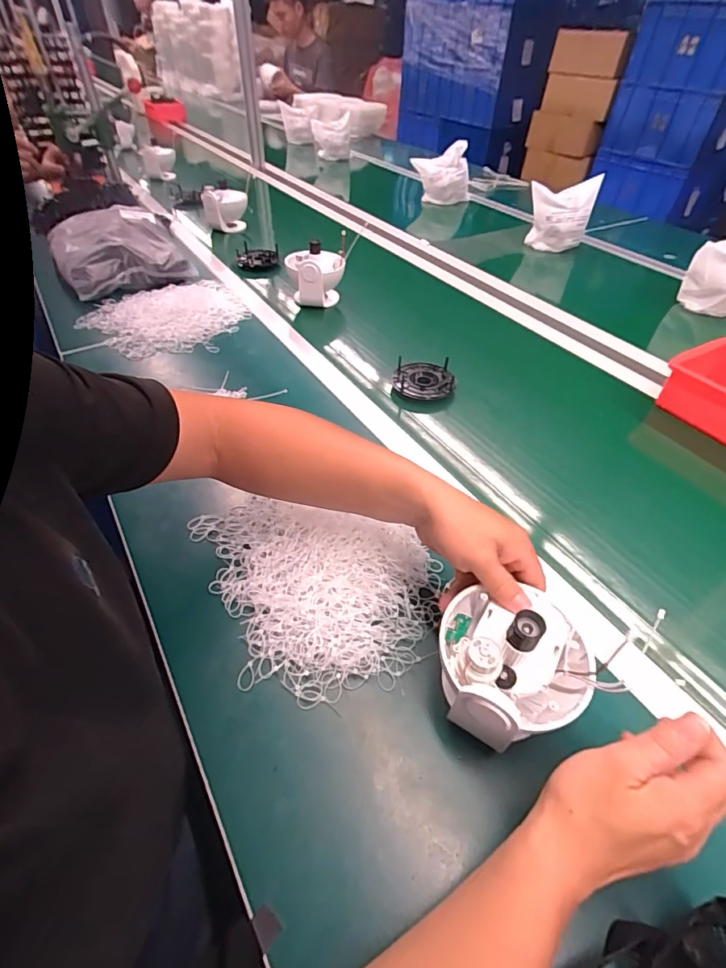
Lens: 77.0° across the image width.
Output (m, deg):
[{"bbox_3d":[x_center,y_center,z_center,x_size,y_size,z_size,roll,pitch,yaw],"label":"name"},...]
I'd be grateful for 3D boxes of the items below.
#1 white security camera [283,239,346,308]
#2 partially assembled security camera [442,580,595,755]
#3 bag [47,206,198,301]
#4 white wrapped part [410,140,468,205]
[{"bbox_3d":[-0.092,-0.407,0.922,0.117,0.126,0.093,-5,46,-5],"label":"white security camera"},{"bbox_3d":[0.118,0.144,0.365,0.111,0.101,0.111,1,44,1],"label":"partially assembled security camera"},{"bbox_3d":[-0.523,-0.500,0.974,0.245,0.092,0.249,-23,50,-21],"label":"bag"},{"bbox_3d":[0.253,-0.992,1.468,0.183,0.158,0.147,6,46,6],"label":"white wrapped part"}]

